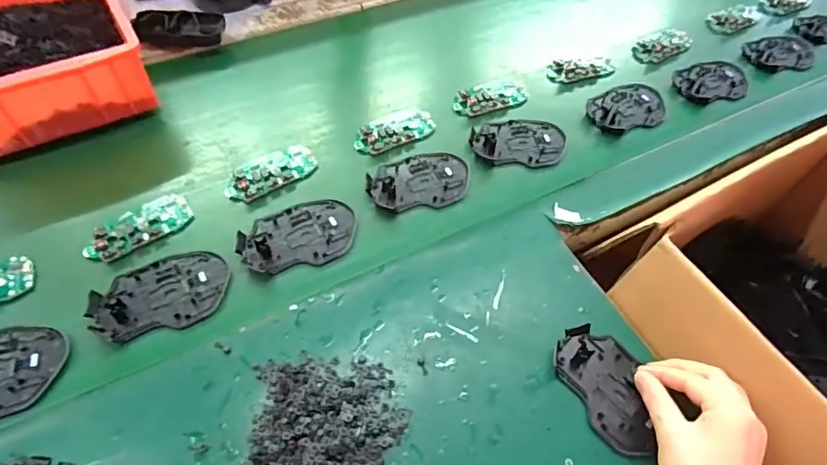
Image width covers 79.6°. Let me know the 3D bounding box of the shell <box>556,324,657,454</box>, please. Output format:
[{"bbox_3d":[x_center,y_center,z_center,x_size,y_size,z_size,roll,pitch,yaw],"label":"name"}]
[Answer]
[{"bbox_3d":[0.167,0.129,0.420,0.065,0.011,0.107,-21,61,-18],"label":"shell"}]

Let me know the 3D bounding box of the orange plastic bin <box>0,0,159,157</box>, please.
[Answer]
[{"bbox_3d":[-0.445,-0.228,0.573,0.201,0.088,0.284,-26,60,-20],"label":"orange plastic bin"}]

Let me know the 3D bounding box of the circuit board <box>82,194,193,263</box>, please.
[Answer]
[{"bbox_3d":[-0.270,-0.007,0.484,0.098,0.015,0.046,-32,62,-24],"label":"circuit board"}]

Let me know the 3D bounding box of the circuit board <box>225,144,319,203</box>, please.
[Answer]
[{"bbox_3d":[-0.154,-0.066,0.535,0.100,0.011,0.046,-34,63,-24],"label":"circuit board"}]

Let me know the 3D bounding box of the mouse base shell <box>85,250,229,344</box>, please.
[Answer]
[{"bbox_3d":[-0.228,0.054,0.447,0.114,0.010,0.073,-22,59,-19],"label":"mouse base shell"}]

